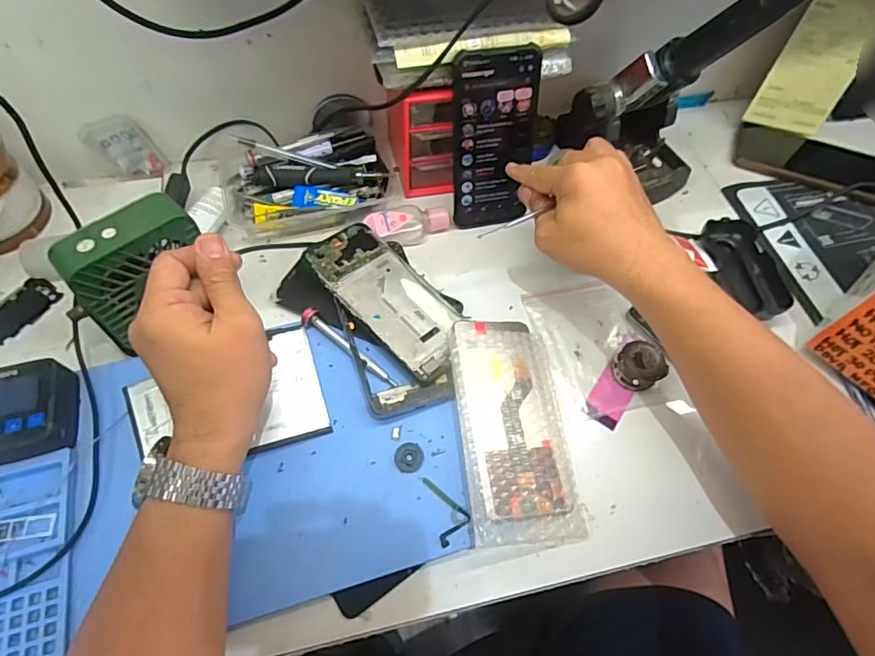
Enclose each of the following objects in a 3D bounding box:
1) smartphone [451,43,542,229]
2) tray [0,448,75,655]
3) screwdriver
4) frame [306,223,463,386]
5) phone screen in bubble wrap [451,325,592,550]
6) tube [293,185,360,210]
[{"bbox_3d":[0.052,-0.170,0.472,0.074,0.159,0.006,-11,43,-8],"label":"smartphone"},{"bbox_3d":[-0.284,0.163,0.339,0.070,0.015,0.145,-15,62,-11],"label":"tray"},{"bbox_3d":[-0.074,0.016,0.430,0.101,0.011,0.015,34,64,16],"label":"screwdriver"},{"bbox_3d":[-0.042,-0.027,0.449,0.072,0.005,0.164,-34,71,-31],"label":"frame"},{"bbox_3d":[0.060,0.075,0.407,0.087,0.026,0.179,-4,60,-5],"label":"phone screen in bubble wrap"},{"bbox_3d":[-0.113,-0.130,0.510,0.063,0.009,0.026,0,60,-2],"label":"tube"}]

